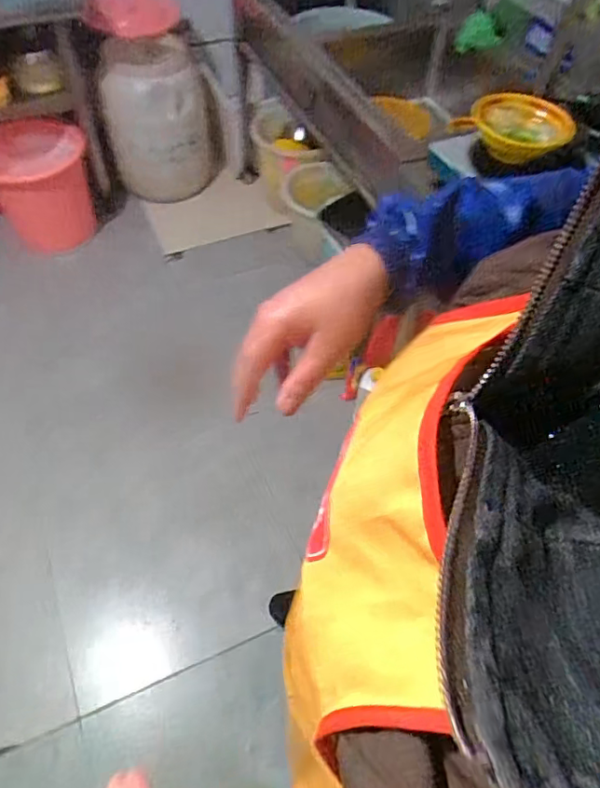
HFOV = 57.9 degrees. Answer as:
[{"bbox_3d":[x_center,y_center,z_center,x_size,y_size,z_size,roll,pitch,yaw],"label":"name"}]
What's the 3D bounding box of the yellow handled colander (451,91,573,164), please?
[{"bbox_3d":[0.408,-0.510,1.030,0.181,0.055,0.151,-9,57,-9],"label":"yellow handled colander"}]

